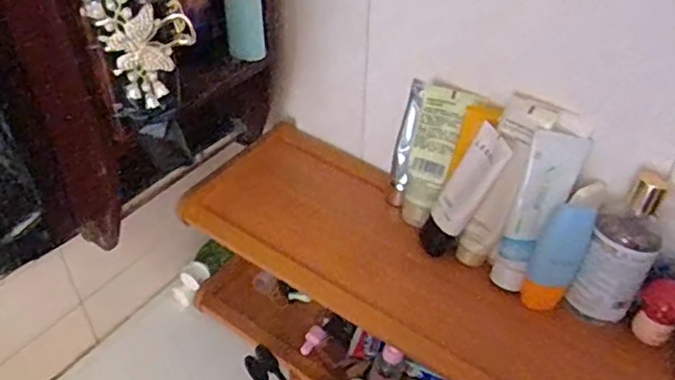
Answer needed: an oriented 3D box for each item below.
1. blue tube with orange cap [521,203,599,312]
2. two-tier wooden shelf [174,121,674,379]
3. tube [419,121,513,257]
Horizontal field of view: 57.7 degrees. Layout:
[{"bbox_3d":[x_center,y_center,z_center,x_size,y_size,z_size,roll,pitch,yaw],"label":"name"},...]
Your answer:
[{"bbox_3d":[0.191,0.060,0.537,0.037,0.105,0.020,28,24,27],"label":"blue tube with orange cap"},{"bbox_3d":[0.065,0.142,0.636,0.490,0.172,0.238,25,46,25],"label":"two-tier wooden shelf"},{"bbox_3d":[0.119,0.006,0.584,0.025,0.139,0.047,5,35,-32],"label":"tube"}]

